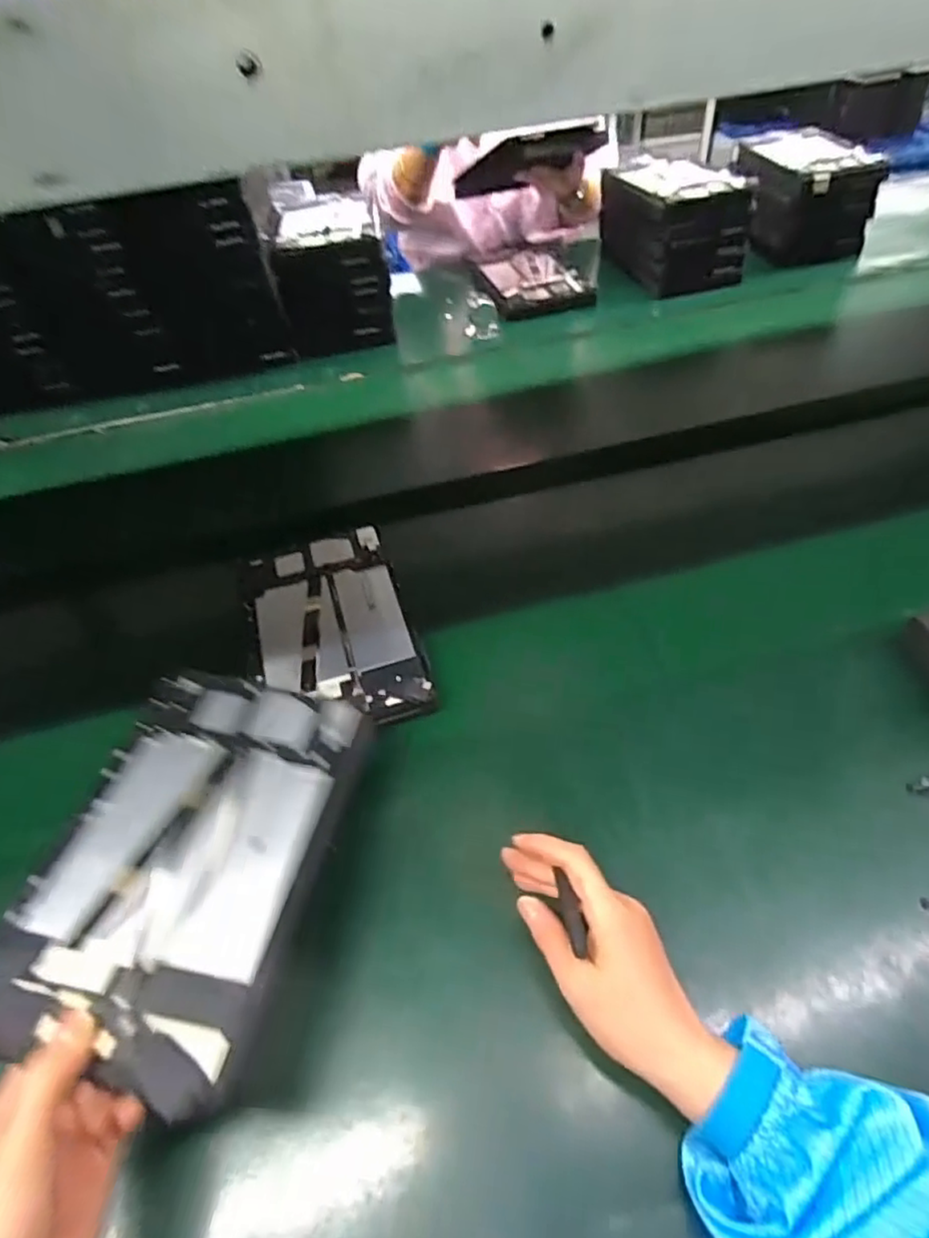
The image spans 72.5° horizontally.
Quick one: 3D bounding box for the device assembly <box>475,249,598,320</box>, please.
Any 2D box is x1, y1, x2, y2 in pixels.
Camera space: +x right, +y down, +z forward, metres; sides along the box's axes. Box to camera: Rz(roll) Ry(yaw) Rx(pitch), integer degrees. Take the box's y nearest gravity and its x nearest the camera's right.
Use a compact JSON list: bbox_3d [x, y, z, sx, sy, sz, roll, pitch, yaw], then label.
[{"bbox_3d":[0.117,-0.586,1.105,0.178,0.039,0.214,-10,46,-3],"label":"device assembly"}]

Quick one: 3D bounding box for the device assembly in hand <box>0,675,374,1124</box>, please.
[{"bbox_3d":[-0.168,0.137,0.397,0.153,0.041,0.249,4,47,11],"label":"device assembly in hand"}]

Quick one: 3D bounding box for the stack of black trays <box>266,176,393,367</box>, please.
[{"bbox_3d":[-0.216,-0.542,1.033,0.170,0.169,0.220,-14,46,-7],"label":"stack of black trays"}]

